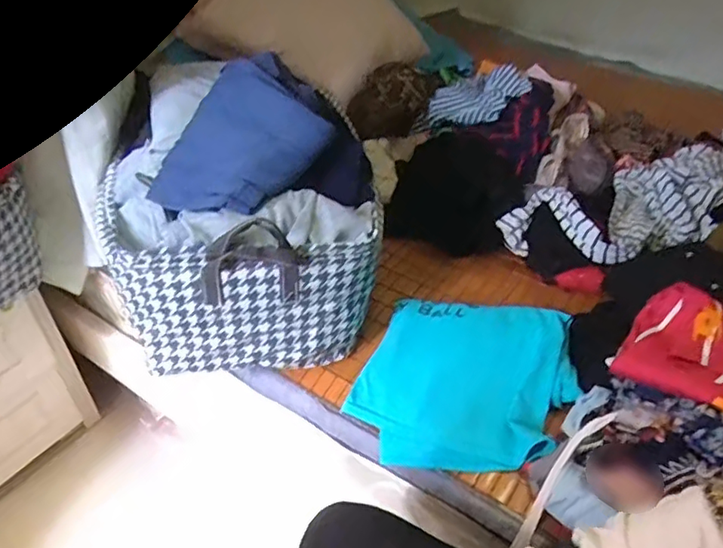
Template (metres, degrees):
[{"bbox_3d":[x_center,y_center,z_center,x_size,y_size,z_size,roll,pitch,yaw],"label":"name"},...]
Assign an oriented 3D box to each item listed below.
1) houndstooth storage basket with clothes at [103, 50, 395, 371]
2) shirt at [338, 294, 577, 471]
[{"bbox_3d":[-0.160,-0.110,0.757,0.317,0.284,0.366,-9,41,-11],"label":"houndstooth storage basket with clothes"},{"bbox_3d":[0.125,0.135,0.713,0.244,0.033,0.222,10,61,21],"label":"shirt"}]

